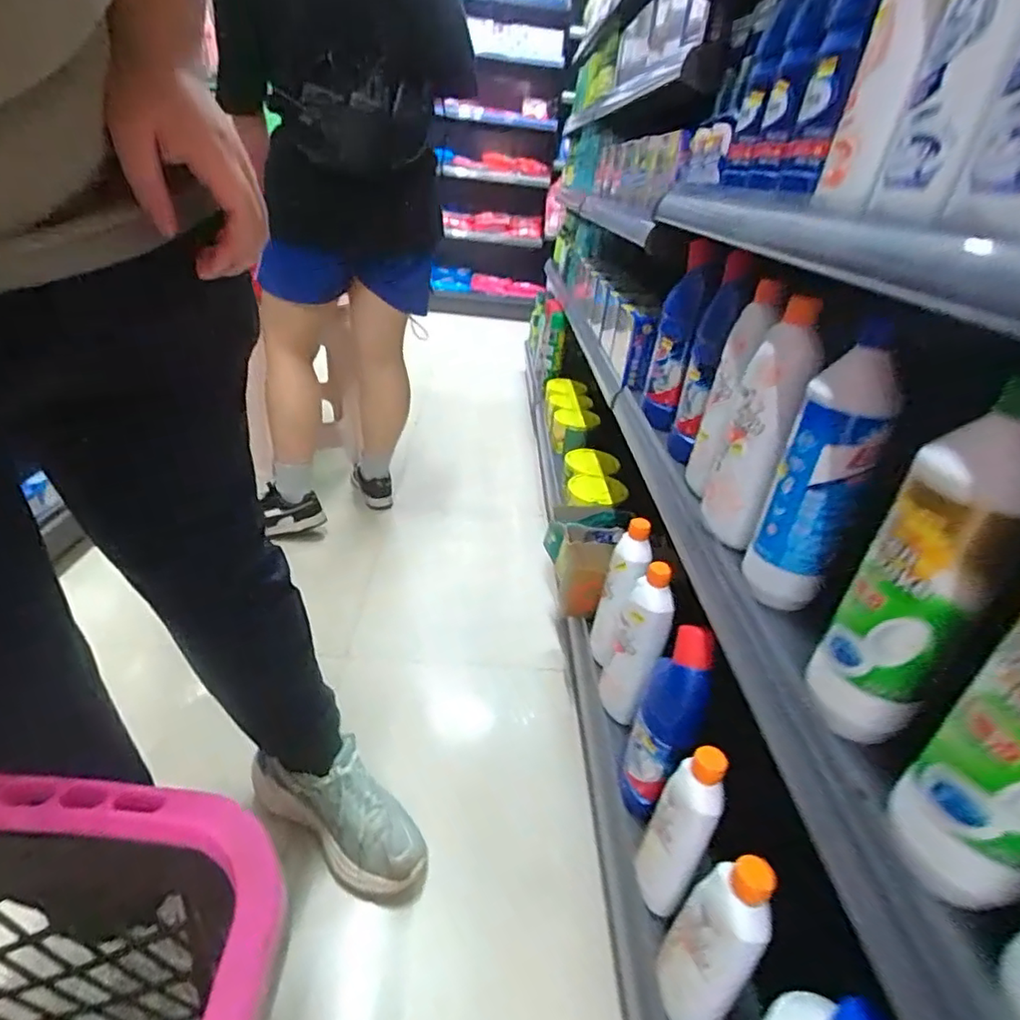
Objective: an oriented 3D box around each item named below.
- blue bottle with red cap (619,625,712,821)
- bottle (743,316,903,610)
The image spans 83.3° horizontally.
[{"bbox_3d":[0.182,0.252,0.675,0.067,0.247,0.076,18,32,18],"label":"blue bottle with red cap"},{"bbox_3d":[0.264,-0.024,0.487,0.067,0.246,0.060,21,33,22],"label":"bottle"}]

